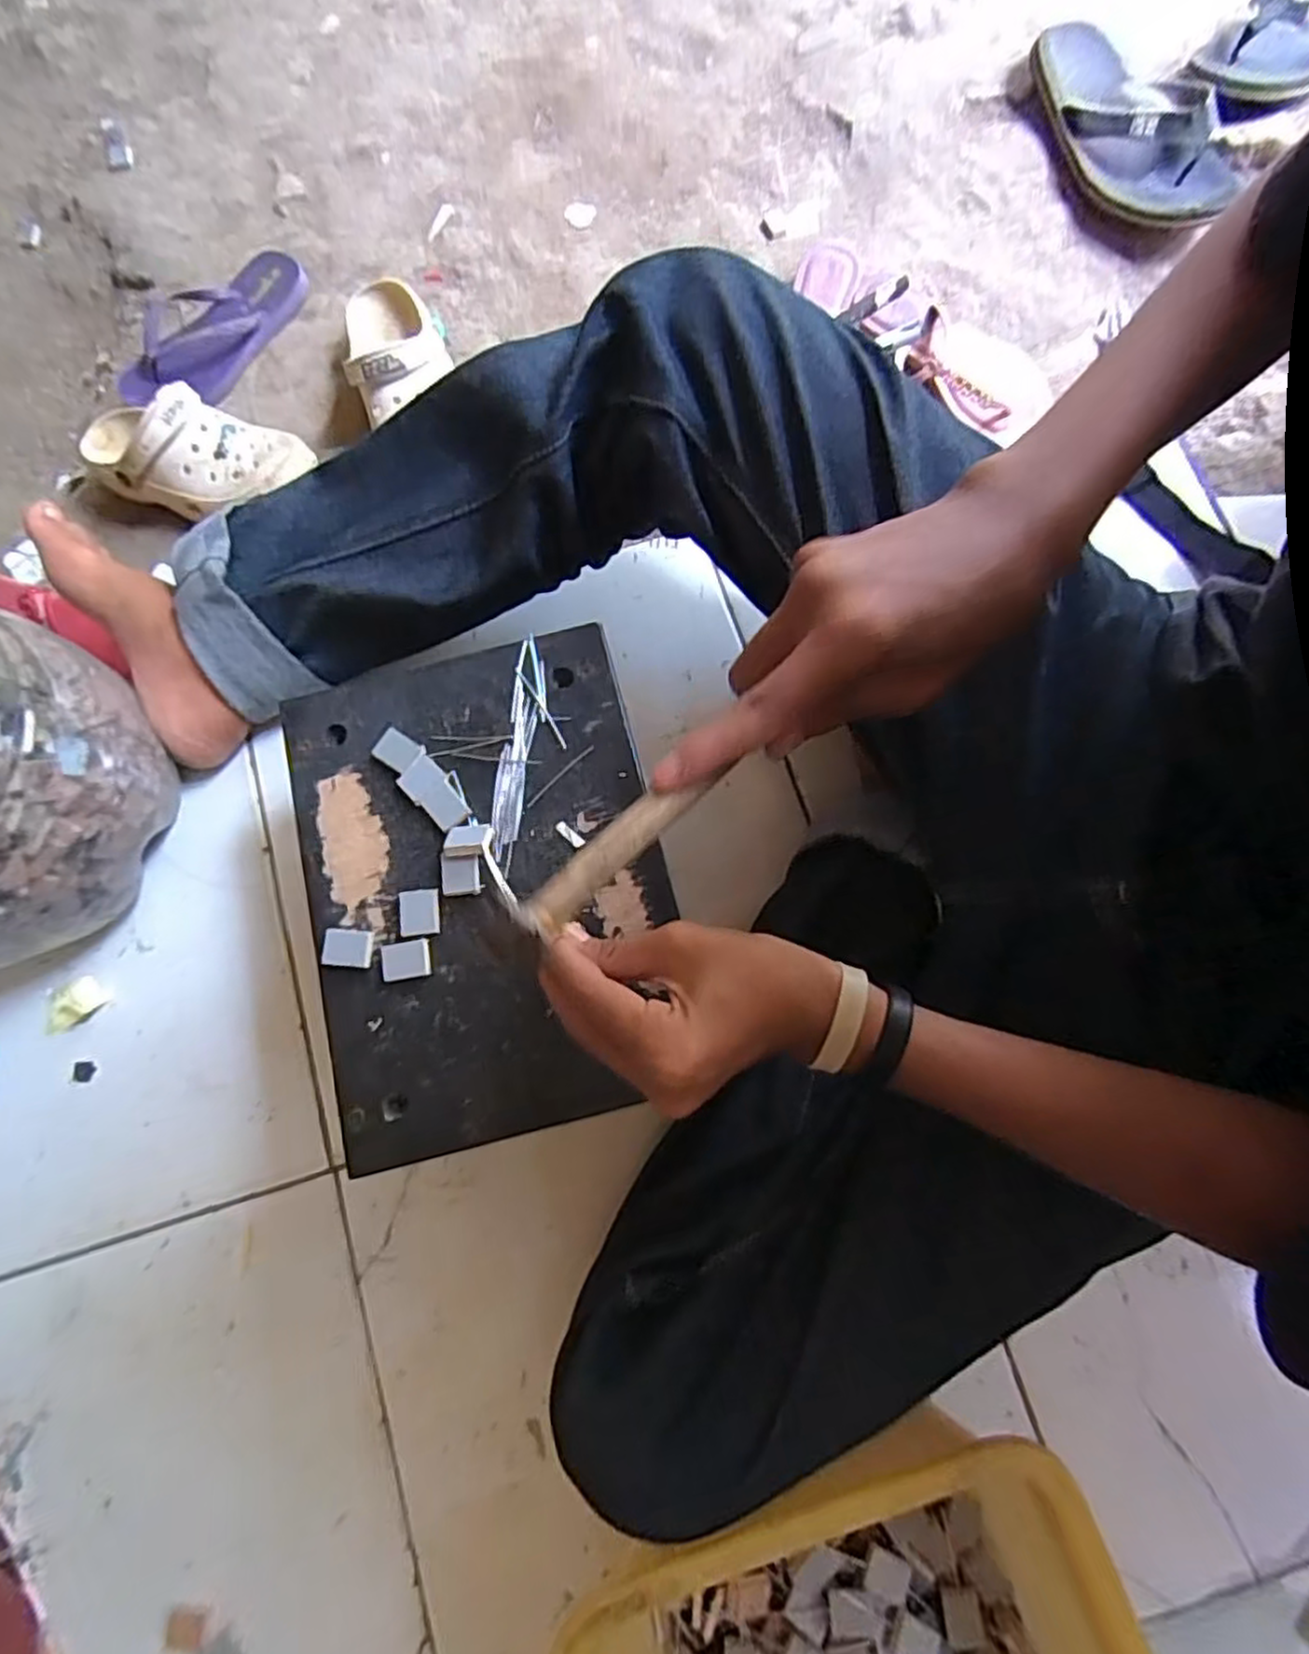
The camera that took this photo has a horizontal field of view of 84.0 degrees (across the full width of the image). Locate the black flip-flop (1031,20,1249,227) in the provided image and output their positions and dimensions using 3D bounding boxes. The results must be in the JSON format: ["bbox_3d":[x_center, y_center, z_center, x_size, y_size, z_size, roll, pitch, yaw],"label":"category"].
[{"bbox_3d":[0.458,-0.684,0.719,0.093,0.060,0.246,-34,81,17],"label":"black flip-flop"}]

